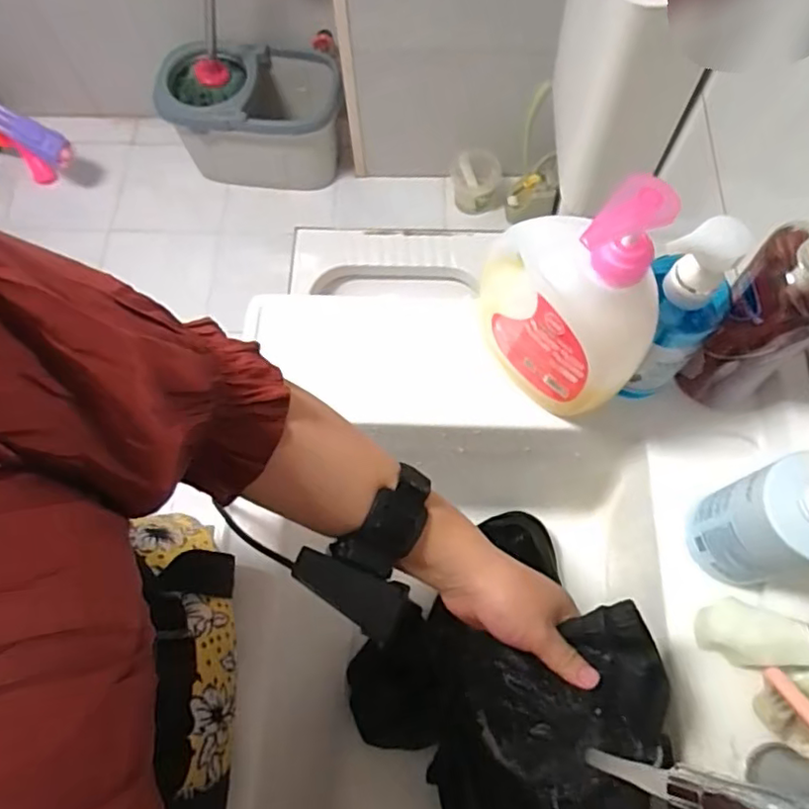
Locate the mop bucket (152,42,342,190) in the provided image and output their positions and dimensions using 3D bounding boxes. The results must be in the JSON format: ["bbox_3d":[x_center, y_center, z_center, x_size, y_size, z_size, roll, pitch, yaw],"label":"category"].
[{"bbox_3d":[-0.399,-0.754,1.657,0.455,0.296,0.257,2,69,1],"label":"mop bucket"}]

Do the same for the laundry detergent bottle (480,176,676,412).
[{"bbox_3d":[0.118,-0.086,0.449,0.073,0.229,0.141,-23,70,-8],"label":"laundry detergent bottle"}]

